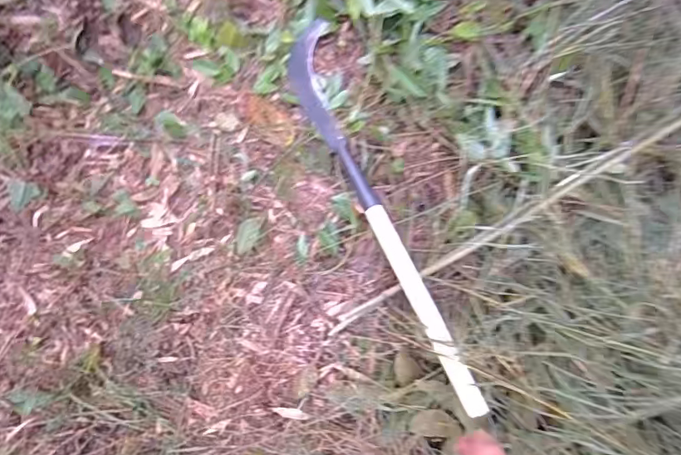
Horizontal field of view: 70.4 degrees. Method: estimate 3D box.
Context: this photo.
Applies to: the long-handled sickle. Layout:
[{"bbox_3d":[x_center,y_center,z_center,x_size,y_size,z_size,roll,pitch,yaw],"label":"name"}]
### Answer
[{"bbox_3d":[0.061,-0.038,0.754,0.079,0.040,0.688,-24,71,-1],"label":"long-handled sickle"}]

